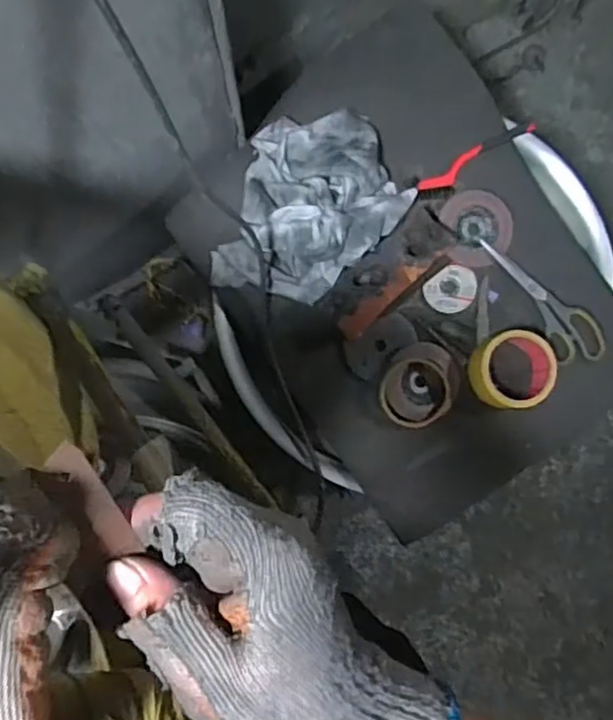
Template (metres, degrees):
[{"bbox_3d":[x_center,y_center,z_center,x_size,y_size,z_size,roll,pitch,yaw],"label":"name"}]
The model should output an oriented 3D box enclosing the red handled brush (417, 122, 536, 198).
[{"bbox_3d":[0.207,-0.242,0.801,0.155,0.032,0.031,-33,88,-3],"label":"red handled brush"}]

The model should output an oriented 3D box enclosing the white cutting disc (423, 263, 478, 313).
[{"bbox_3d":[0.179,-0.086,0.802,0.062,0.007,0.055,-43,89,-3],"label":"white cutting disc"}]

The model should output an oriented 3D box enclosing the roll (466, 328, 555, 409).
[{"bbox_3d":[0.238,0.012,0.764,0.089,0.057,0.087,0,87,-1],"label":"roll"}]

